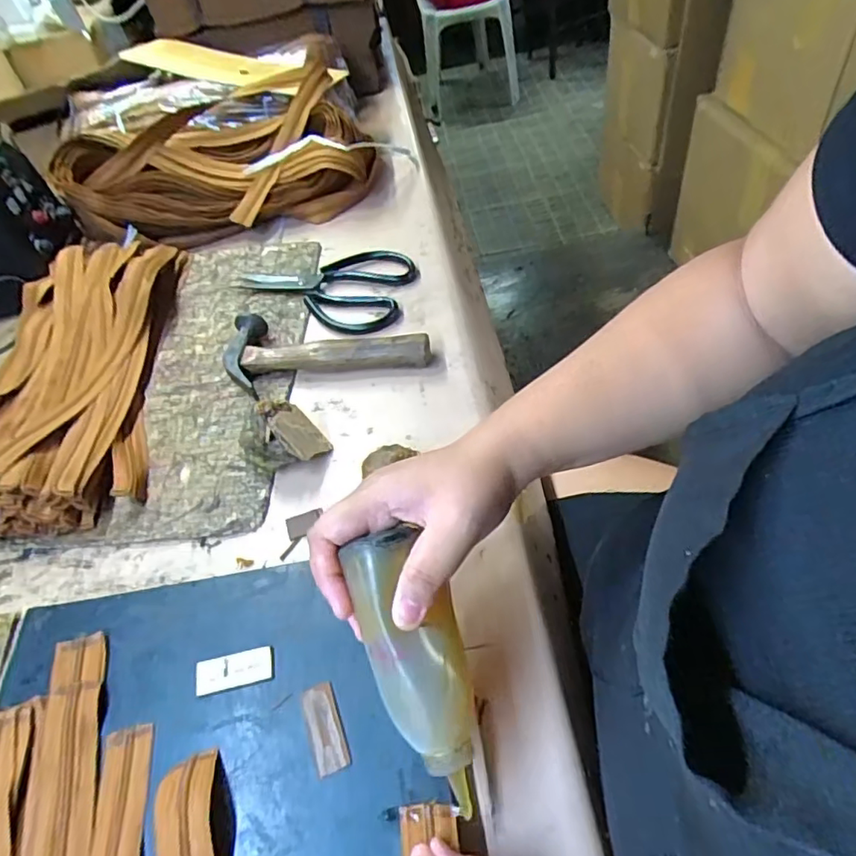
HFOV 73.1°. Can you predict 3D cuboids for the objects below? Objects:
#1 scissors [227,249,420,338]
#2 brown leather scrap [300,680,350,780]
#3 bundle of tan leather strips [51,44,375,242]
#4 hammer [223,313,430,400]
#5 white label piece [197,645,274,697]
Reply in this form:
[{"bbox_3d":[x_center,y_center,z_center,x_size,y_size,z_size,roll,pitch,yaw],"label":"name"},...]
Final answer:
[{"bbox_3d":[-0.113,-0.167,0.642,0.203,0.011,0.132,17,56,23],"label":"scissors"},{"bbox_3d":[-0.061,0.177,0.342,0.019,0.004,0.049,-21,50,-7],"label":"brown leather scrap"},{"bbox_3d":[-0.270,-0.348,0.737,0.384,0.122,0.193,-18,50,-4],"label":"bundle of tan leather strips"},{"bbox_3d":[-0.097,-0.076,0.558,0.194,0.031,0.081,-3,51,8],"label":"hammer"},{"bbox_3d":[-0.124,0.154,0.368,0.050,0.004,0.021,-12,50,1],"label":"white label piece"}]

